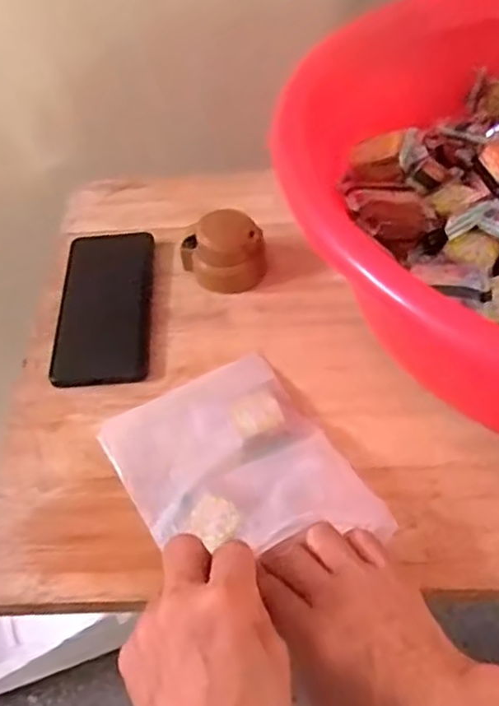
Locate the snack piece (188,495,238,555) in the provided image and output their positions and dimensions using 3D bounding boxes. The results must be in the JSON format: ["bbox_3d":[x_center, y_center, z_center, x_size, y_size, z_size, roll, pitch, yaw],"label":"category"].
[{"bbox_3d":[-0.021,0.105,0.416,0.034,0.006,0.028,31,58,25],"label":"snack piece"}]

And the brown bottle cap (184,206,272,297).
[{"bbox_3d":[-0.019,-0.085,0.551,0.069,0.056,0.059,-14,51,-8],"label":"brown bottle cap"}]

